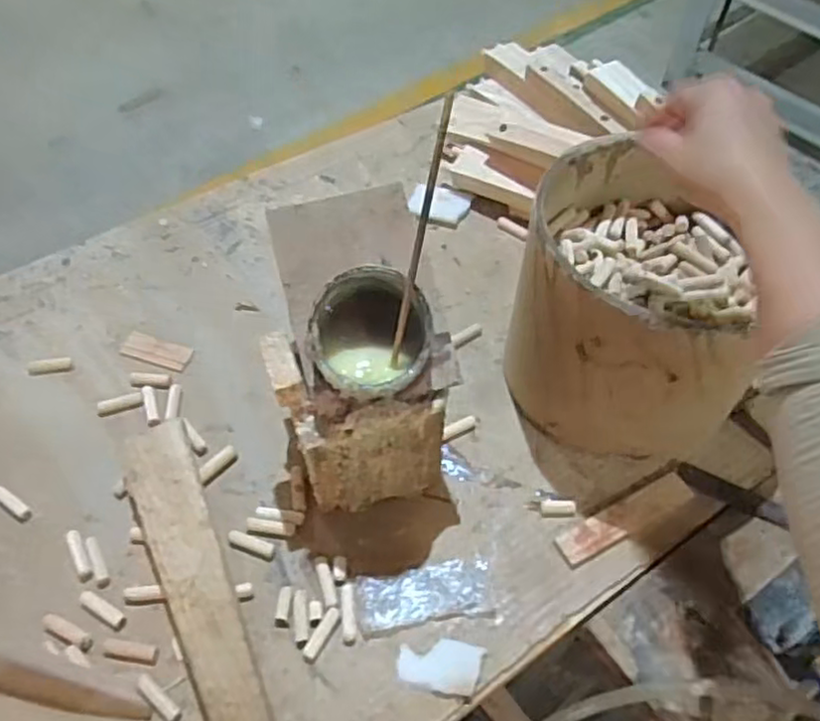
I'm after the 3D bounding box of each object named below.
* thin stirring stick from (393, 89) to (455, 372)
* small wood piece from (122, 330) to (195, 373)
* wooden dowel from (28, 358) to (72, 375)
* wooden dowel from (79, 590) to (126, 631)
[{"bbox_3d":[0.006,-0.075,0.436,0.007,0.178,0.008,18,28,10],"label":"thin stirring stick"},{"bbox_3d":[-0.247,-0.010,0.664,0.068,0.004,0.030,16,55,9],"label":"small wood piece"},{"bbox_3d":[-0.342,0.005,0.647,0.042,0.011,0.012,-8,55,-8],"label":"wooden dowel"},{"bbox_3d":[-0.235,0.192,0.522,0.044,0.009,0.012,27,58,16],"label":"wooden dowel"}]

